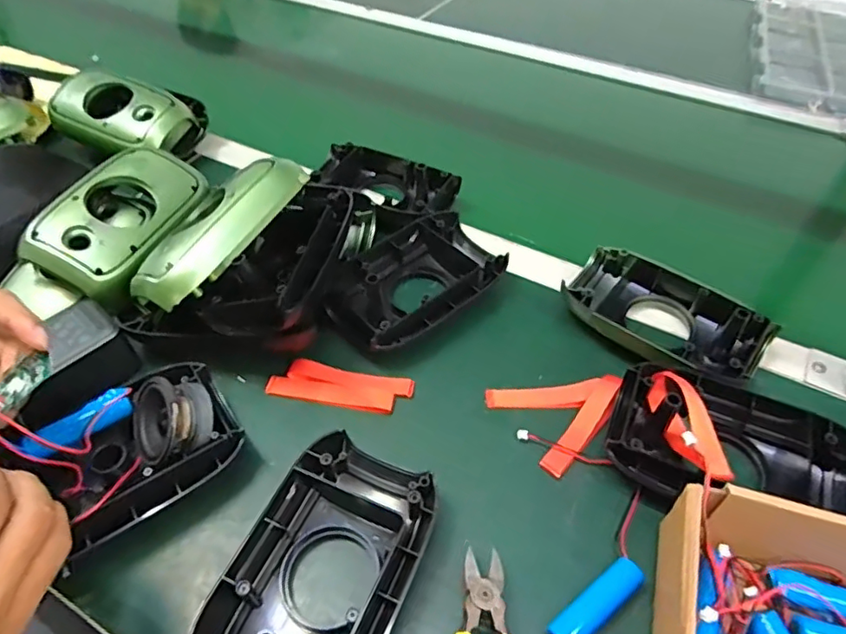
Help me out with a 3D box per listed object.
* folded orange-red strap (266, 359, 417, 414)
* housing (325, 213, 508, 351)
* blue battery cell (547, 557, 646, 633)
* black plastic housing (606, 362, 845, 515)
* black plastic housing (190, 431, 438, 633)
[{"bbox_3d":[-0.065,0.054,0.440,0.110,0.007,0.034,10,49,7],"label":"folded orange-red strap"},{"bbox_3d":[-0.008,-0.031,0.495,0.160,0.036,0.102,-33,57,-26],"label":"housing"},{"bbox_3d":[0.102,0.168,0.329,0.067,0.018,0.019,-30,56,-25],"label":"blue battery cell"},{"bbox_3d":[0.213,0.090,0.385,0.161,0.044,0.101,20,51,16],"label":"black plastic housing"},{"bbox_3d":[-0.058,0.150,0.332,0.099,0.033,0.154,19,51,15],"label":"black plastic housing"}]

